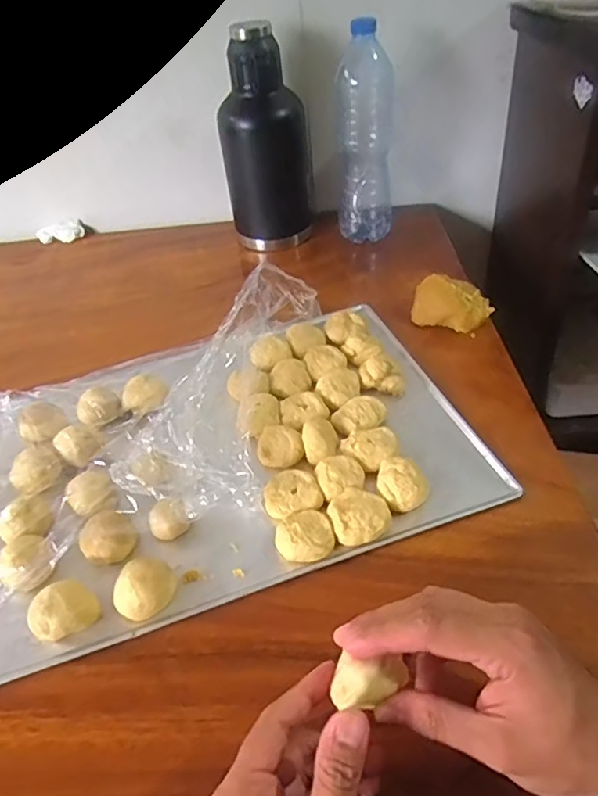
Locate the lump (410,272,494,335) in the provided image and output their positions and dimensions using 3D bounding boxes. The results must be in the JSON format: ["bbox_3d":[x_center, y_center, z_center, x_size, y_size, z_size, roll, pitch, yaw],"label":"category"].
[{"bbox_3d":[0.180,-0.111,0.675,0.089,0.046,0.046,18,47,26],"label":"lump"}]

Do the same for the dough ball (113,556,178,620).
[{"bbox_3d":[-0.117,0.145,0.433,0.044,0.032,0.036,-35,48,-28],"label":"dough ball"}]

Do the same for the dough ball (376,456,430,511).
[{"bbox_3d":[0.089,0.076,0.491,0.041,0.027,0.043,-4,41,4],"label":"dough ball"}]

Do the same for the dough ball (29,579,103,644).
[{"bbox_3d":[-0.175,0.160,0.426,0.036,0.031,0.043,16,46,24],"label":"dough ball"}]

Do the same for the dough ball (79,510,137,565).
[{"bbox_3d":[-0.156,0.118,0.469,0.043,0.033,0.035,-23,44,-17],"label":"dough ball"}]

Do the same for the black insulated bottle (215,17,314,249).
[{"bbox_3d":[-0.048,-0.376,0.830,0.126,0.285,0.107,-7,41,1],"label":"black insulated bottle"}]

